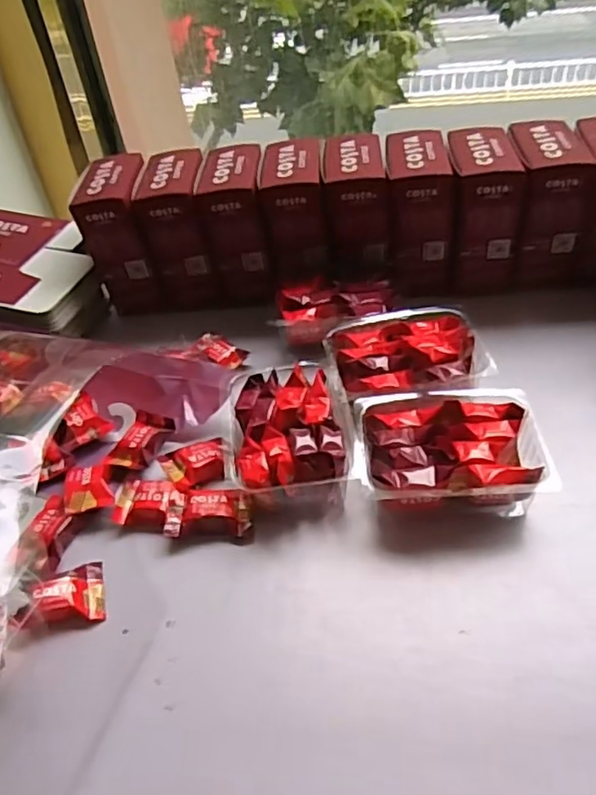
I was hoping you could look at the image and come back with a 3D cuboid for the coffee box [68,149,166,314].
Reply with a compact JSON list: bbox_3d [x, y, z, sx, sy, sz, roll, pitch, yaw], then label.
[{"bbox_3d":[-0.169,-0.155,0.604,0.058,0.127,0.091,-7,43,-1],"label":"coffee box"}]

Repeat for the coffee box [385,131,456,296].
[{"bbox_3d":[0.111,-0.172,0.577,0.056,0.116,0.093,-1,43,6],"label":"coffee box"}]

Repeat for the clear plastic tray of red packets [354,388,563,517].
[{"bbox_3d":[0.102,0.043,0.425,0.119,0.055,0.093,-3,43,4],"label":"clear plastic tray of red packets"}]

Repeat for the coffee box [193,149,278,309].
[{"bbox_3d":[-0.057,-0.161,0.593,0.055,0.122,0.095,-5,43,2],"label":"coffee box"}]

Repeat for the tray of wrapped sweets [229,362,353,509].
[{"bbox_3d":[-0.007,0.035,0.455,0.083,0.059,0.112,-8,43,-1],"label":"tray of wrapped sweets"}]

